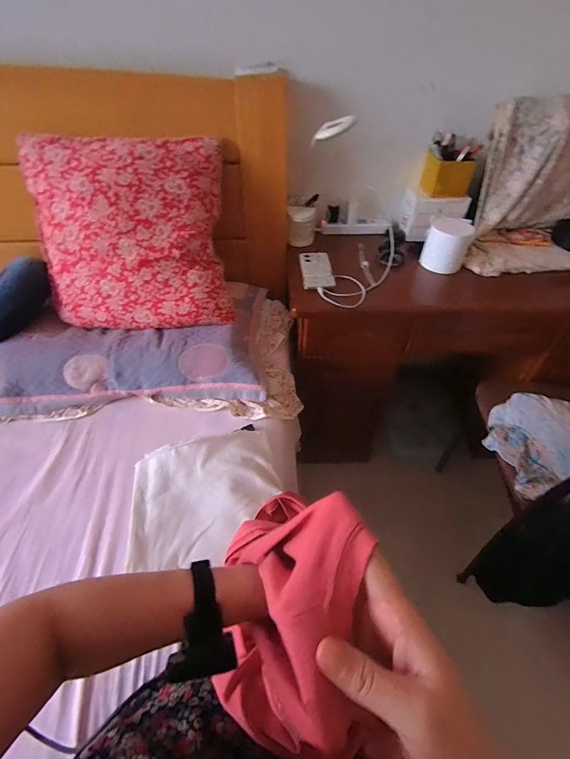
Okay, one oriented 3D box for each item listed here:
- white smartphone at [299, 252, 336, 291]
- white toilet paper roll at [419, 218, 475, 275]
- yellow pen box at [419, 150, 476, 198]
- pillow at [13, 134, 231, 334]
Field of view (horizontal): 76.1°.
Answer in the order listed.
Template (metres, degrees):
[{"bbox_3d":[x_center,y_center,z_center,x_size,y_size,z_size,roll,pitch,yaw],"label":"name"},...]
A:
[{"bbox_3d":[0.082,-0.285,0.942,0.080,0.013,0.170,-1,48,-1],"label":"white smartphone"},{"bbox_3d":[0.424,-0.349,0.957,0.104,0.107,0.095,0,48,0],"label":"white toilet paper roll"},{"bbox_3d":[0.446,-0.566,1.004,0.105,0.088,0.095,1,48,1],"label":"yellow pen box"},{"bbox_3d":[-0.359,-0.339,0.848,0.439,0.429,0.094,-4,13,-4],"label":"pillow"}]

